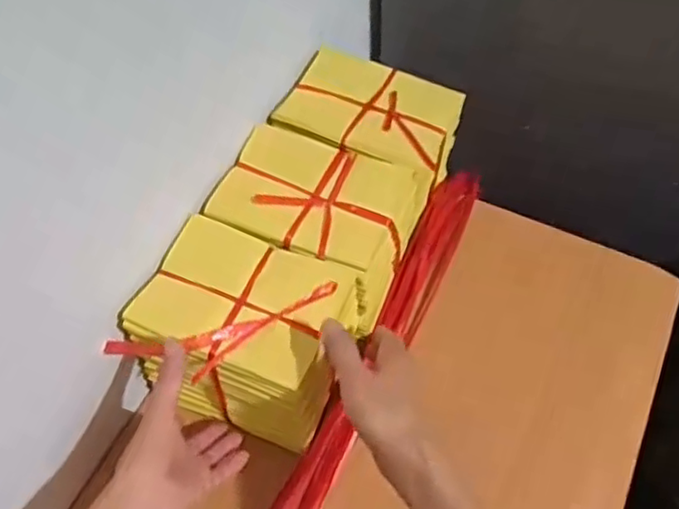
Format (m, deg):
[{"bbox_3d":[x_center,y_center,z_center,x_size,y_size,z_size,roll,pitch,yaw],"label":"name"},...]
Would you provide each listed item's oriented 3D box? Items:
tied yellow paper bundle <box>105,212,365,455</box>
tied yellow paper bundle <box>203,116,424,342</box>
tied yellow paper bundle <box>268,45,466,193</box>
[{"bbox_3d":[-0.084,0.072,0.579,0.173,0.124,0.137,18,62,12],"label":"tied yellow paper bundle"},{"bbox_3d":[-0.020,-0.035,0.641,0.173,0.107,0.134,23,63,14],"label":"tied yellow paper bundle"},{"bbox_3d":[0.032,-0.119,0.686,0.167,0.122,0.124,21,63,13],"label":"tied yellow paper bundle"}]

